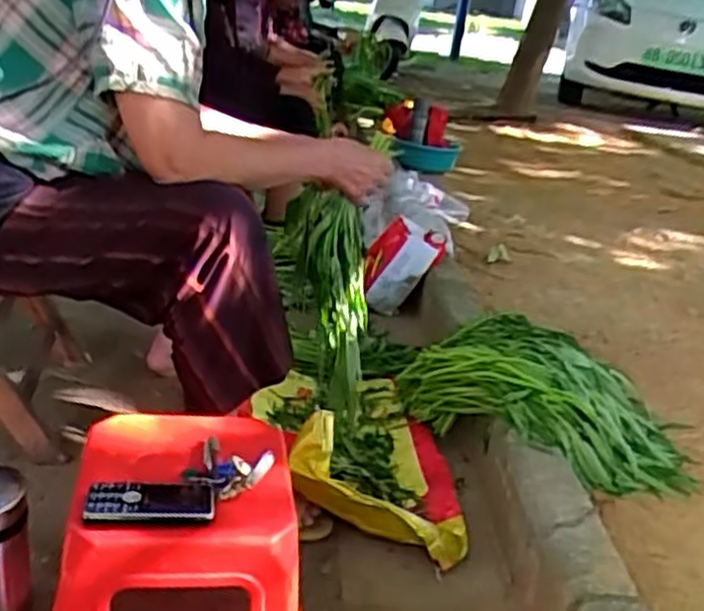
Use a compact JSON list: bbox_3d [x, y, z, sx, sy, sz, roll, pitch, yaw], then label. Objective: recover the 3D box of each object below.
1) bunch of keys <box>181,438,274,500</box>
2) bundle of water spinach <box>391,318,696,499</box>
[{"bbox_3d":[-0.136,0.173,0.824,0.085,0.029,0.077,16,24,15],"label":"bunch of keys"},{"bbox_3d":[0.338,0.160,1.299,0.495,0.161,0.308,7,23,-1],"label":"bundle of water spinach"}]

